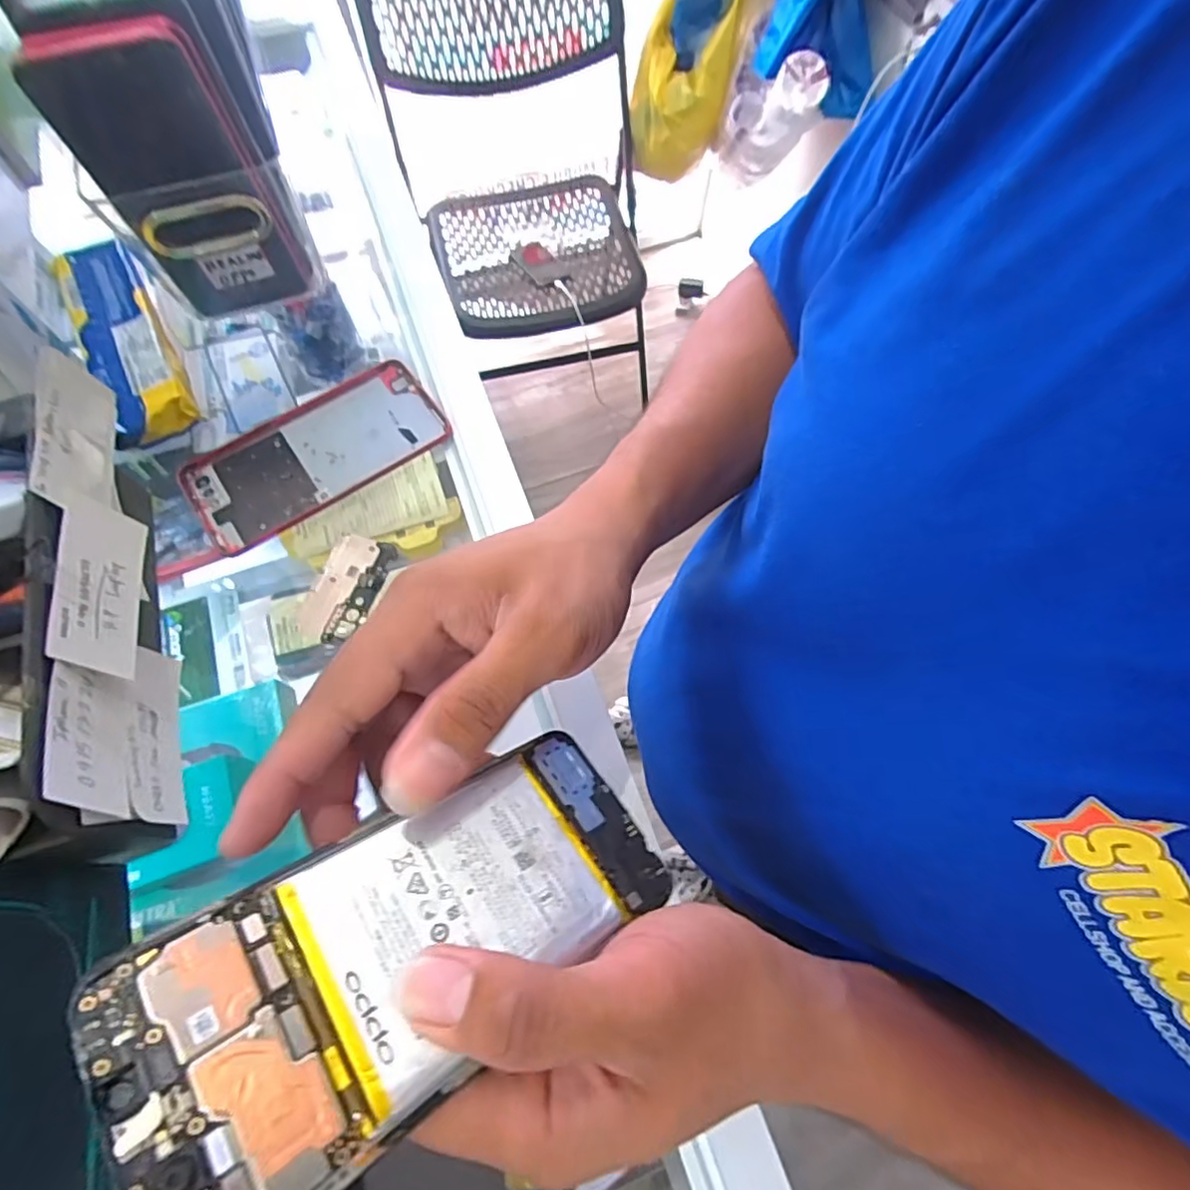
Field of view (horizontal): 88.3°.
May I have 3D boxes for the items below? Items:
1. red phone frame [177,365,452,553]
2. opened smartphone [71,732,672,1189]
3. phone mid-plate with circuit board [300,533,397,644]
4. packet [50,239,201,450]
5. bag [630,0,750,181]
[{"bbox_3d":[-0.174,-0.090,0.383,0.152,0.009,0.079,-32,72,-12],"label":"red phone frame"},{"bbox_3d":[-0.047,0.094,0.174,0.150,0.010,0.067,-20,66,-40],"label":"opened smartphone"},{"bbox_3d":[-0.143,-0.004,0.351,0.035,0.005,0.064,19,69,7],"label":"phone mid-plate with circuit board"},{"bbox_3d":[-0.305,-0.168,0.397,0.049,0.020,0.163,-28,71,-11],"label":"packet"},{"bbox_3d":[0.189,-1.080,1.184,0.188,0.443,0.159,23,26,9],"label":"bag"}]

